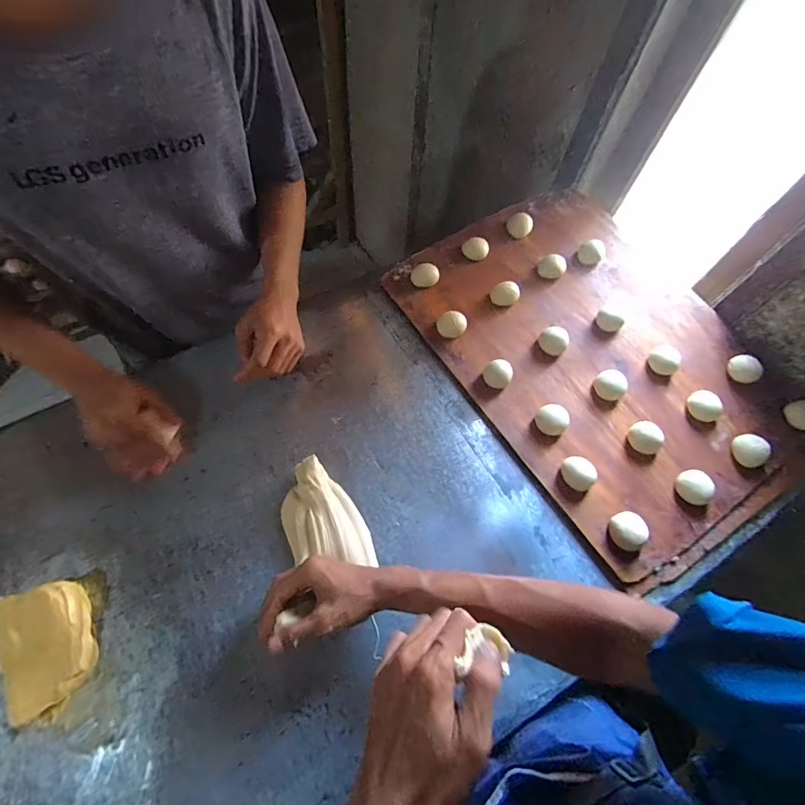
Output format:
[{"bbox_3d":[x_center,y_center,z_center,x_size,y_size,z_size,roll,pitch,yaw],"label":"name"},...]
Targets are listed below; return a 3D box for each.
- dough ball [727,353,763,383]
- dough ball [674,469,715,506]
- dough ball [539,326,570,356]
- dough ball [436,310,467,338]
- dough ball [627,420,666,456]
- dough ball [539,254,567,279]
[{"bbox_3d":[0.508,-0.051,0.635,0.035,0.029,0.043,-30,71,-14],"label":"dough ball"},{"bbox_3d":[0.377,0.110,0.555,0.039,0.025,0.042,1,66,-2],"label":"dough ball"},{"bbox_3d":[0.226,-0.091,0.643,0.041,0.024,0.040,1,66,-2],"label":"dough ball"},{"bbox_3d":[0.074,-0.117,0.646,0.042,0.024,0.038,16,67,5],"label":"dough ball"},{"bbox_3d":[0.328,0.048,0.581,0.036,0.025,0.043,-30,71,-14],"label":"dough ball"},{"bbox_3d":[0.243,-0.219,0.697,0.040,0.028,0.035,25,68,9],"label":"dough ball"}]

